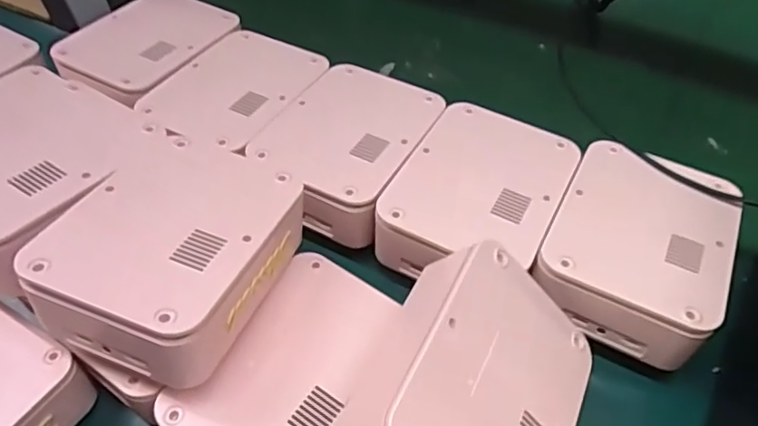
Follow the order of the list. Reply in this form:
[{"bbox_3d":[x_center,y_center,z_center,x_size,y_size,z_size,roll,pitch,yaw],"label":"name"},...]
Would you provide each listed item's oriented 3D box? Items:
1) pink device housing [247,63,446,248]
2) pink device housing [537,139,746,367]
[{"bbox_3d":[-0.020,-0.052,0.417,0.100,0.041,0.130,21,57,18],"label":"pink device housing"},{"bbox_3d":[0.157,0.016,0.359,0.097,0.037,0.130,22,57,18],"label":"pink device housing"}]

